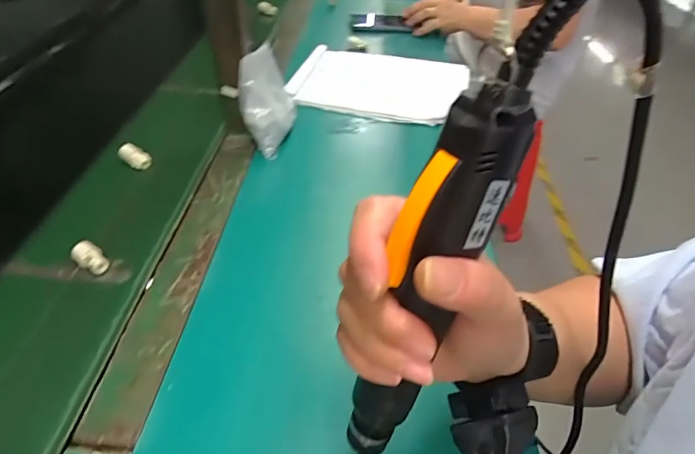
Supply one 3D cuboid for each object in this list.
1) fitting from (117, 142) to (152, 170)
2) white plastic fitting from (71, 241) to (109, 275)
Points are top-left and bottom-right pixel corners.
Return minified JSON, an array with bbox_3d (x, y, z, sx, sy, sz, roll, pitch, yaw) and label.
[{"bbox_3d":[-0.287,-0.093,0.603,0.044,0.022,0.027,34,55,5],"label":"fitting"},{"bbox_3d":[-0.266,0.031,0.458,0.041,0.018,0.022,28,47,26],"label":"white plastic fitting"}]

